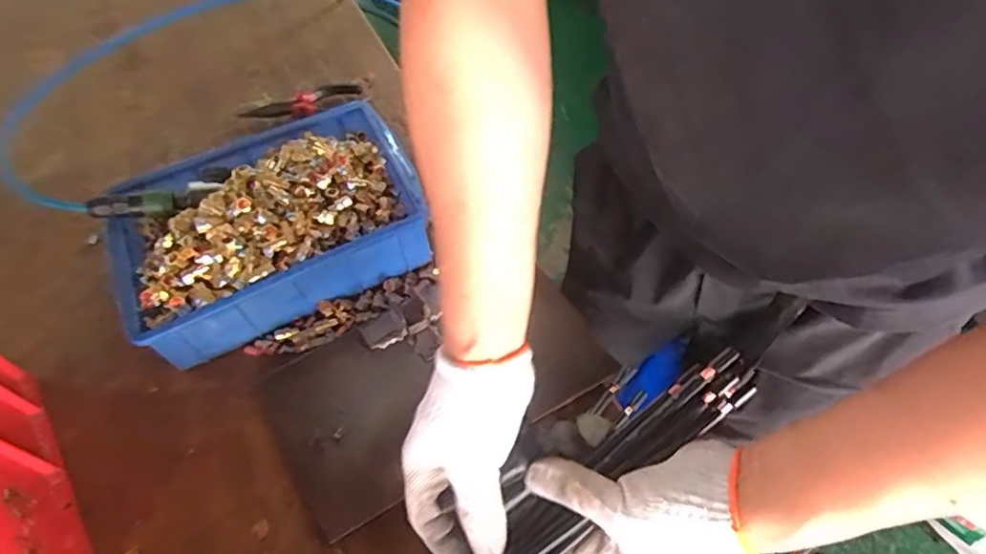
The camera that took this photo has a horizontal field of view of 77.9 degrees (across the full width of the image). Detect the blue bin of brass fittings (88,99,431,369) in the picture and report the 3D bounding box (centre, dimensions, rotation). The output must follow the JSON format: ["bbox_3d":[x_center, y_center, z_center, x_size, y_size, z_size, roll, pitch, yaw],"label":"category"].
[{"bbox_3d":[-0.226,-0.047,0.629,0.301,0.111,0.216,-24,59,-12],"label":"blue bin of brass fittings"}]

